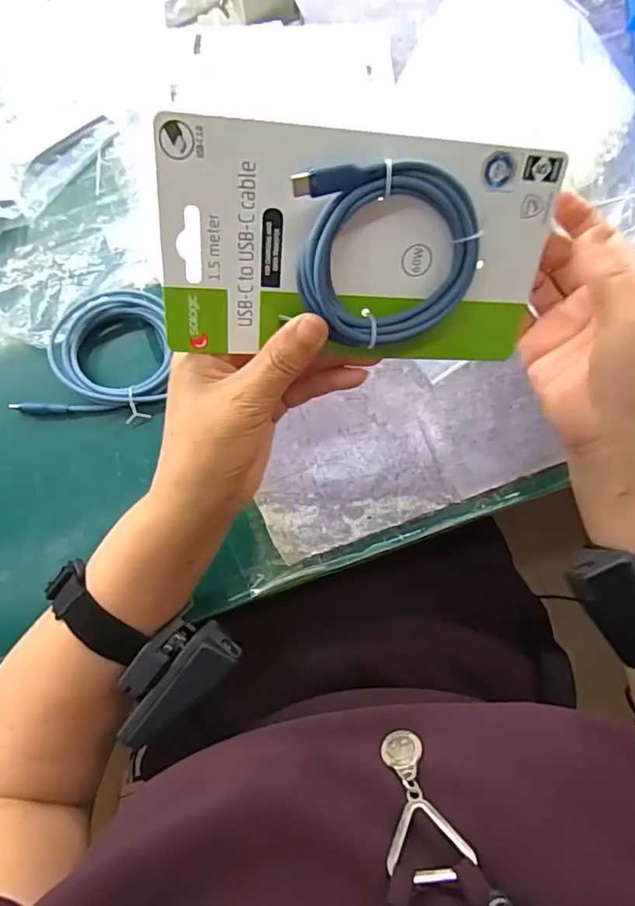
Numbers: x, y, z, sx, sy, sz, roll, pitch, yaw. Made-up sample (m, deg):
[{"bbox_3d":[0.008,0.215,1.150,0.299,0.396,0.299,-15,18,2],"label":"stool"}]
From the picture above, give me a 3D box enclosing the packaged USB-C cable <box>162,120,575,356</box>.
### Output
[{"bbox_3d":[0.020,-0.089,0.243,0.177,0.018,0.096,0,122,-9],"label":"packaged USB-C cable"}]

